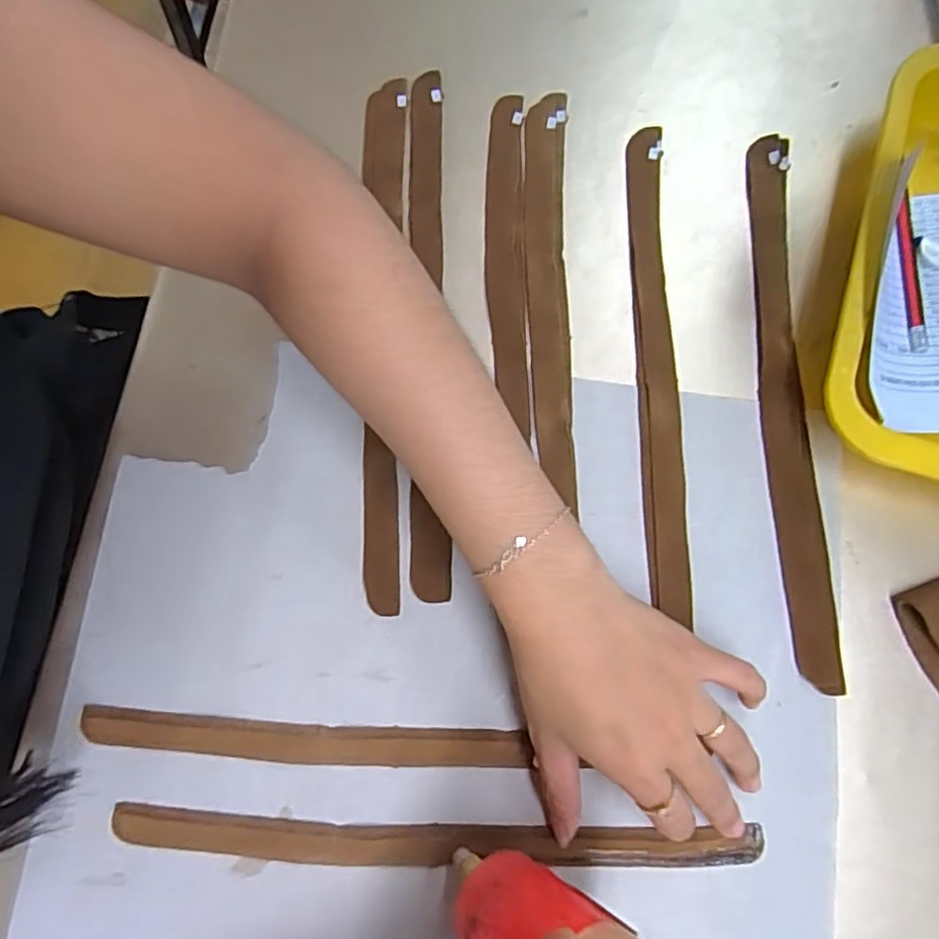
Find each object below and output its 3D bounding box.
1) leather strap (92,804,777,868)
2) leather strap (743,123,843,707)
[{"bbox_3d":[-0.015,0.188,0.314,0.320,0.004,0.022,2,79,0],"label":"leather strap"},{"bbox_3d":[0.184,-0.043,0.361,0.029,0.009,0.320,-1,79,0],"label":"leather strap"}]

